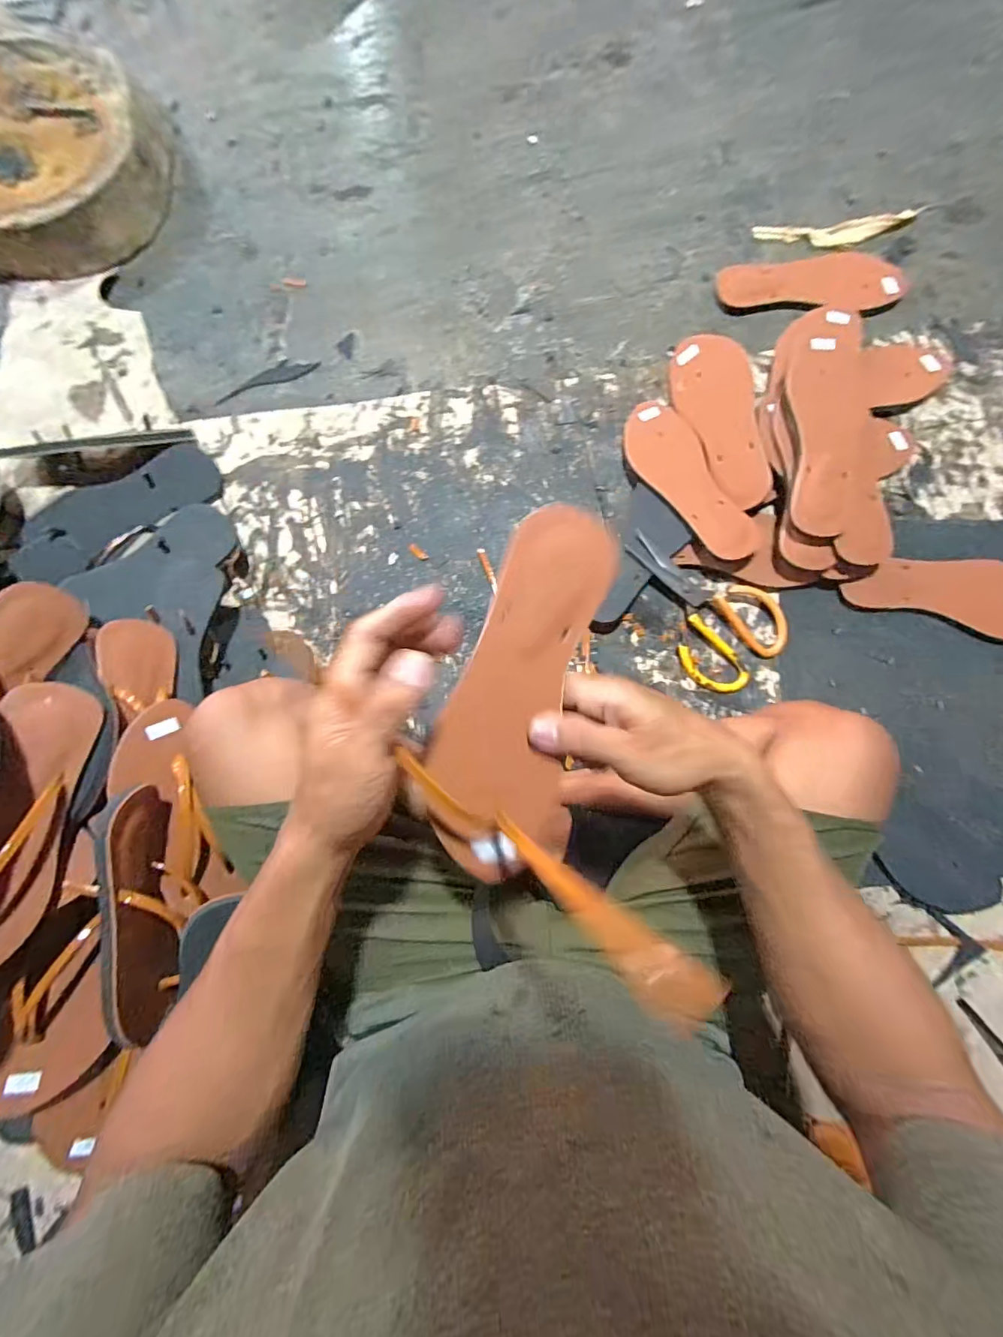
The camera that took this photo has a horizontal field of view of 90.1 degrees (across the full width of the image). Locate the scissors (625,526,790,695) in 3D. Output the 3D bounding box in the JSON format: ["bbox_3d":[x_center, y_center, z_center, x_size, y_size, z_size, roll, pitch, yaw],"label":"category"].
[{"bbox_3d":[0.241,-0.079,0.620,0.130,0.026,0.218,-45,83,-2],"label":"scissors"}]

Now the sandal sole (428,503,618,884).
[{"bbox_3d":[0.010,0.021,0.322,0.092,0.012,0.239,7,99,-8],"label":"sandal sole"}]

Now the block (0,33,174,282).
[{"bbox_3d":[-0.697,-0.770,0.751,0.372,0.092,0.367,0,84,4],"label":"block"}]

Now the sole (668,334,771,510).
[{"bbox_3d":[0.275,-0.314,0.637,0.091,0.011,0.235,-10,83,30],"label":"sole"}]

